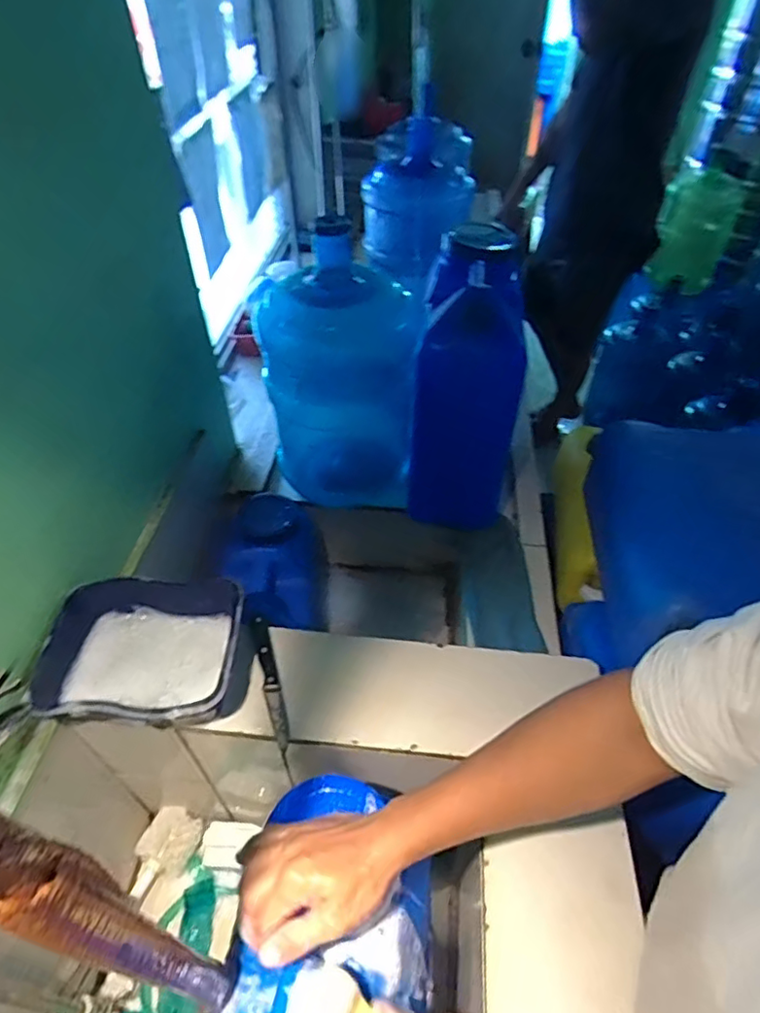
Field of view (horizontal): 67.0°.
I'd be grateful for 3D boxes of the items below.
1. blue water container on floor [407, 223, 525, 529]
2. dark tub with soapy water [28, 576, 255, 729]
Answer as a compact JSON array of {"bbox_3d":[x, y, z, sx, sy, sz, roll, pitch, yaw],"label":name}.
[{"bbox_3d":[0.154,-0.212,0.980,0.166,0.402,0.290,10,46,9],"label":"blue water container on floor"},{"bbox_3d":[-0.264,0.170,0.637,0.199,0.077,0.161,1,45,1],"label":"dark tub with soapy water"}]

